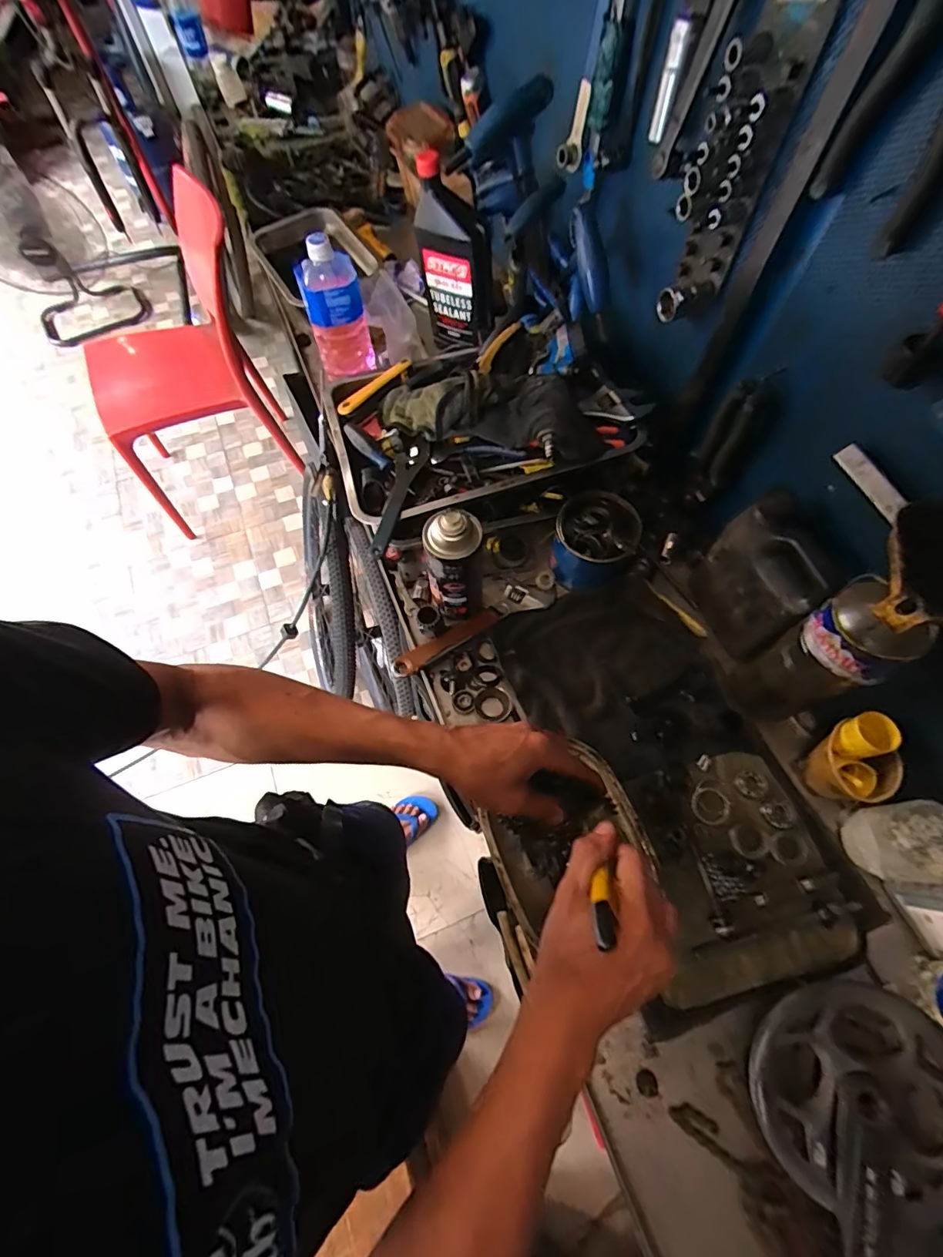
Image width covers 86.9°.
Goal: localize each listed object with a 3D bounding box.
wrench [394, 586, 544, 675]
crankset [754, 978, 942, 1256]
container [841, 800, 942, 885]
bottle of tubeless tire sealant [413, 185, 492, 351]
[{"bbox_3d":[-0.007,-0.003,0.635,0.208,0.011,0.046,-25,68,-17],"label":"wrench"},{"bbox_3d":[0.339,0.448,0.420,0.171,0.041,0.254,1,66,1],"label":"crankset"},{"bbox_3d":[0.429,0.214,0.498,0.062,0.094,0.071,-5,66,-1],"label":"container"},{"bbox_3d":[-0.024,-0.538,0.770,0.109,0.201,0.071,1,66,2],"label":"bottle of tubeless tire sealant"}]

